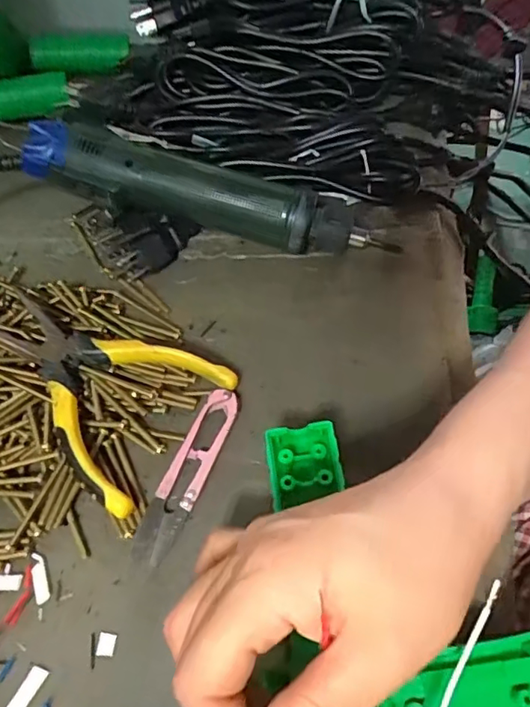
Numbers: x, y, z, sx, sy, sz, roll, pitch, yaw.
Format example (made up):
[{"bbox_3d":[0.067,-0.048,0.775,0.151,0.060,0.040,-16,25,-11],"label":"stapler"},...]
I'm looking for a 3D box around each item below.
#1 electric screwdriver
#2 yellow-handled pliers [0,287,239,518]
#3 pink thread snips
[{"bbox_3d":[-0.038,-0.106,0.369,0.239,0.041,0.041,15,58,-1],"label":"electric screwdriver"},{"bbox_3d":[-0.099,0.013,0.313,0.136,0.032,0.095,30,64,22],"label":"yellow-handled pliers"},{"bbox_3d":[-0.041,0.063,0.289,0.020,0.009,0.099,17,59,16],"label":"pink thread snips"}]

